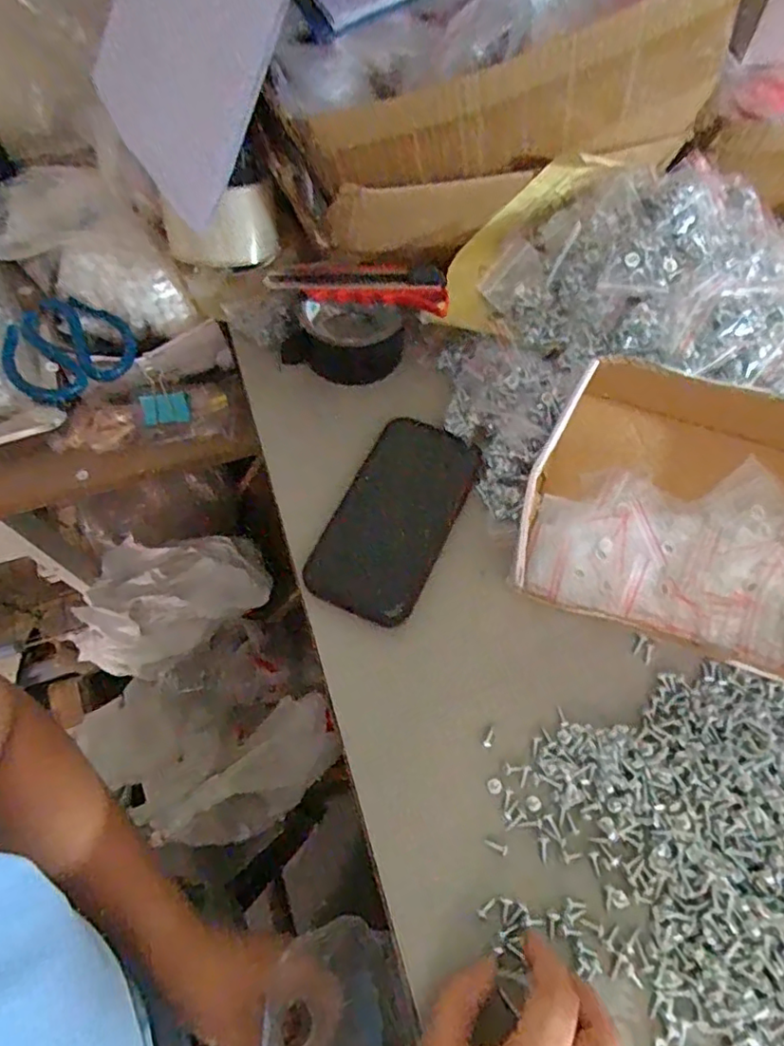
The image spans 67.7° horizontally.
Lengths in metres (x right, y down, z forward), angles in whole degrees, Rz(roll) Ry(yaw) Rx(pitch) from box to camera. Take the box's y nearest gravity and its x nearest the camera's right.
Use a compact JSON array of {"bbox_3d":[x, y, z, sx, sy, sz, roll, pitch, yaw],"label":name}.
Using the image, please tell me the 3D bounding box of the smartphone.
[{"bbox_3d":[0.003,-0.007,0.427,0.079,0.007,0.162,24,66,11],"label":"smartphone"}]

